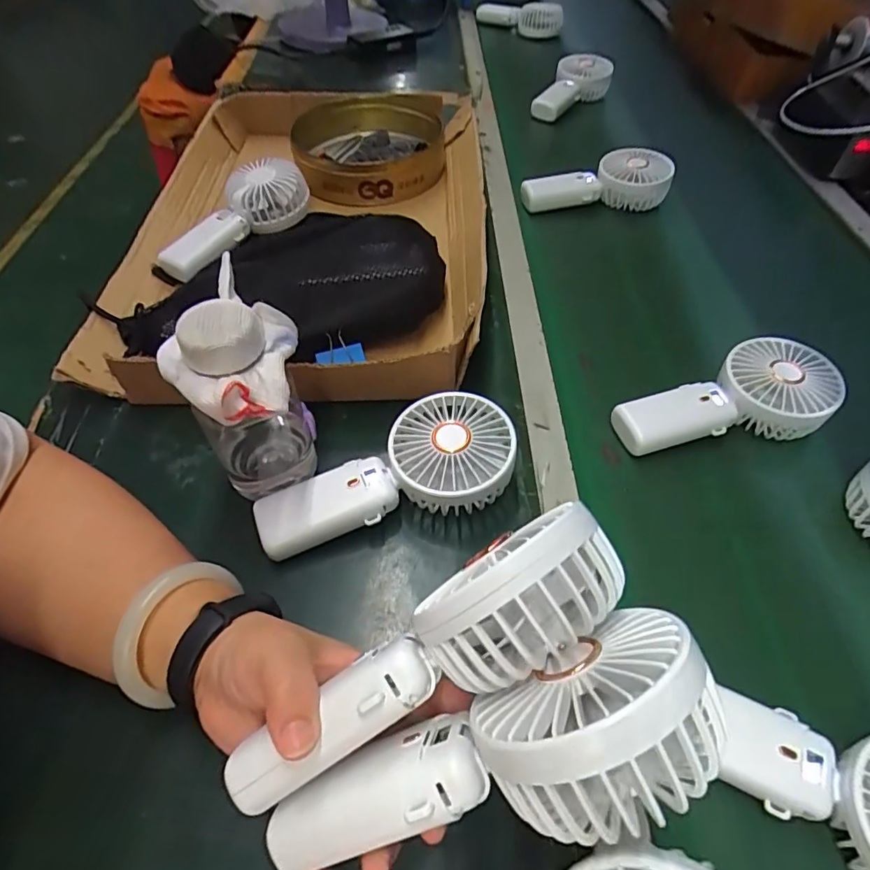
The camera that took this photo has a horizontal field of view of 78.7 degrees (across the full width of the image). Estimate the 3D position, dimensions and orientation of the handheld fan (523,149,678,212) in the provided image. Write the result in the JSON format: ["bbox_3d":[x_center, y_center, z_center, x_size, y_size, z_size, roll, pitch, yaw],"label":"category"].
[{"bbox_3d":[0.201,-0.333,0.688,0.184,0.056,0.078,-3,52,-6],"label":"handheld fan"}]

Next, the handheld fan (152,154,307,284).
[{"bbox_3d":[-0.211,-0.228,0.560,0.070,0.044,0.184,34,69,22],"label":"handheld fan"}]

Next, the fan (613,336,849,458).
[{"bbox_3d":[0.243,-0.022,0.441,0.181,0.052,0.084,-17,54,-16],"label":"fan"}]

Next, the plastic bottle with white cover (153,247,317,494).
[{"bbox_3d":[-0.118,-0.009,0.340,0.074,0.148,0.062,-11,53,-12],"label":"plastic bottle with white cover"}]

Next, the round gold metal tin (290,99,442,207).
[{"bbox_3d":[-0.086,-0.381,0.690,0.184,0.056,0.227,-5,52,-7],"label":"round gold metal tin"}]

